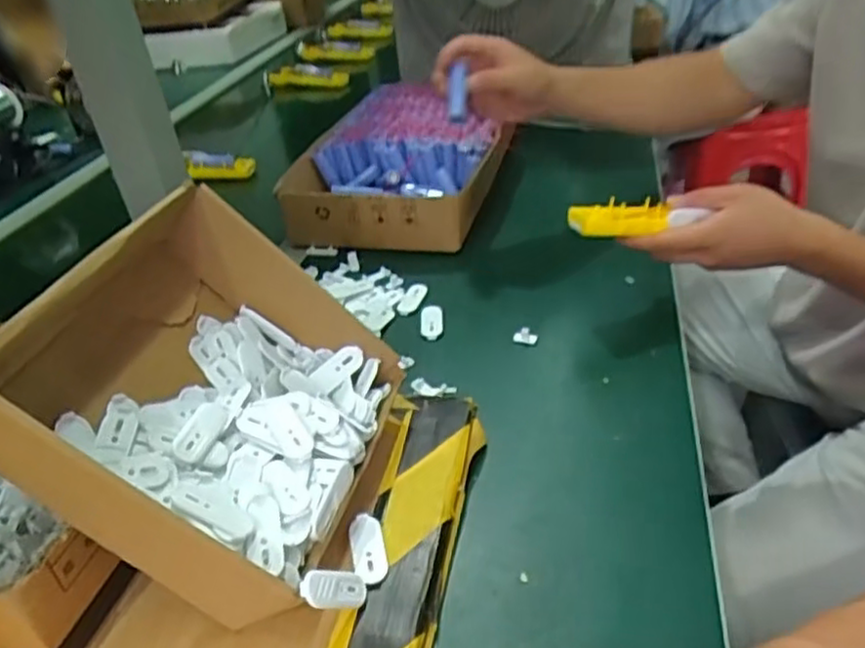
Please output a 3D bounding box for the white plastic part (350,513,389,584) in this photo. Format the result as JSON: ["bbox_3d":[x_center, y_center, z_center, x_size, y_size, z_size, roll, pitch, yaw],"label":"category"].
[{"bbox_3d":[-0.039,0.138,0.431,0.021,0.006,0.048,-11,34,-7],"label":"white plastic part"}]

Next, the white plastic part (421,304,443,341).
[{"bbox_3d":[0.000,-0.003,0.650,0.021,0.006,0.050,-5,34,2],"label":"white plastic part"}]

